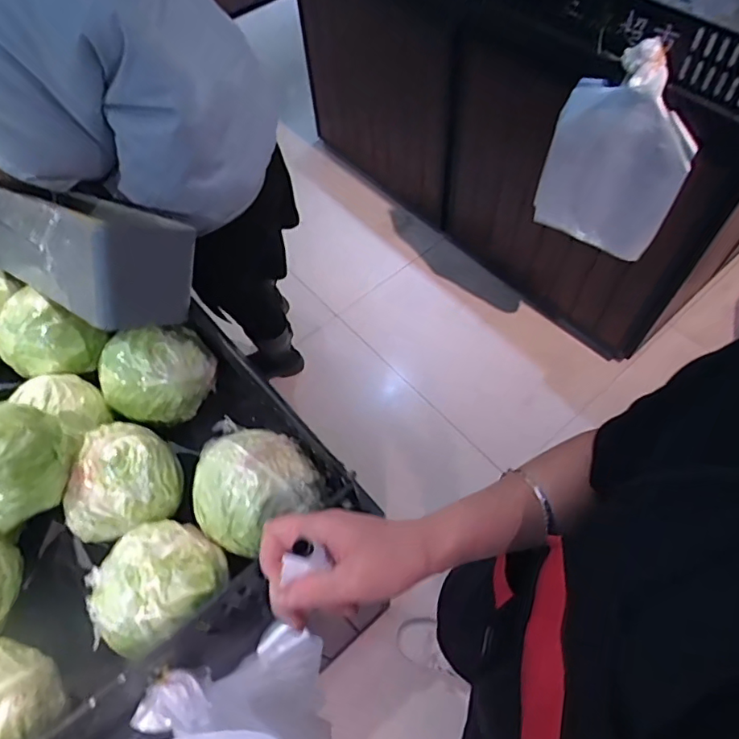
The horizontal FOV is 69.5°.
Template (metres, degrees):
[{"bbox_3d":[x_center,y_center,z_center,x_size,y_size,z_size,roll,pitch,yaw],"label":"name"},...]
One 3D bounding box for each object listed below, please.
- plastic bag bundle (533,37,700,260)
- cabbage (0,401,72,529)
[{"bbox_3d":[0.563,-0.478,1.228,0.303,0.467,0.081,14,51,10],"label":"plastic bag bundle"},{"bbox_3d":[-0.401,0.105,0.587,0.109,0.096,0.115,-2,59,3],"label":"cabbage"}]

